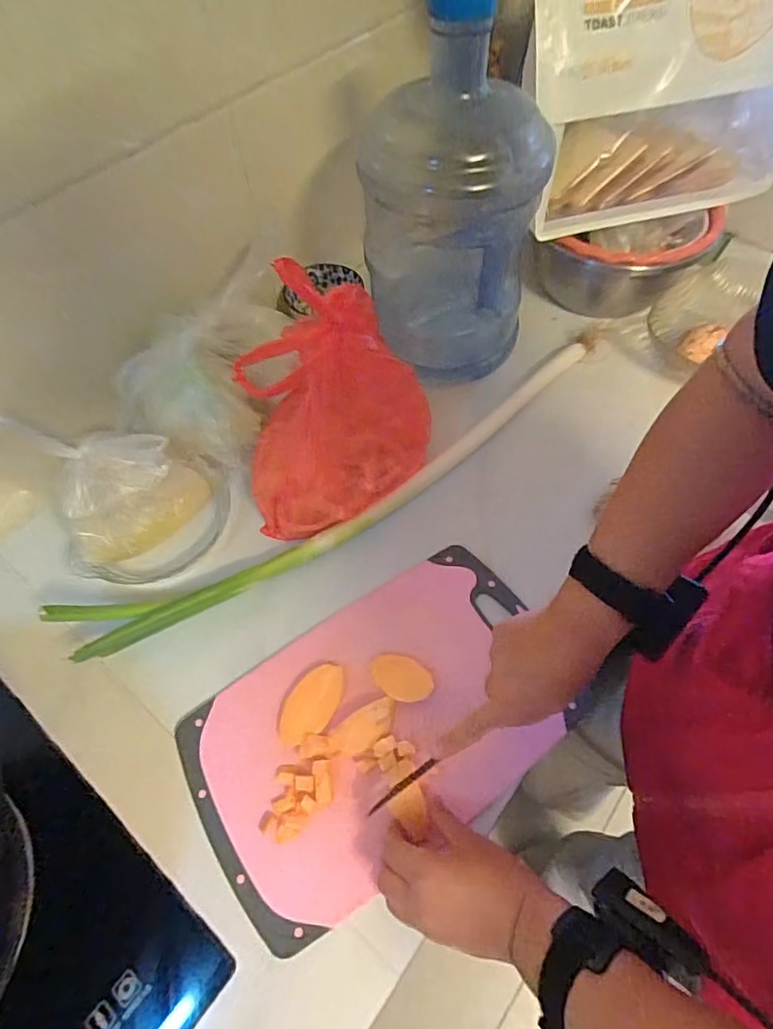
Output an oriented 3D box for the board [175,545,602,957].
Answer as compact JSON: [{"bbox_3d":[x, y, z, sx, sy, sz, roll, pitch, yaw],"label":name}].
[{"bbox_3d":[-0.006,0.188,0.497,0.348,0.018,0.215,-31,62,-15],"label":"board"}]

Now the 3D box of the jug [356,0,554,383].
[{"bbox_3d":[0.076,-0.331,0.586,0.169,0.360,0.146,7,59,7],"label":"jug"}]

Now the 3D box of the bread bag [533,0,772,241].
[{"bbox_3d":[0.332,-0.519,0.615,0.336,0.322,0.082,-10,36,-2],"label":"bread bag"}]

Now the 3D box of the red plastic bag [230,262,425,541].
[{"bbox_3d":[-0.064,-0.091,0.531,0.172,0.254,0.116,-5,58,-1],"label":"red plastic bag"}]

